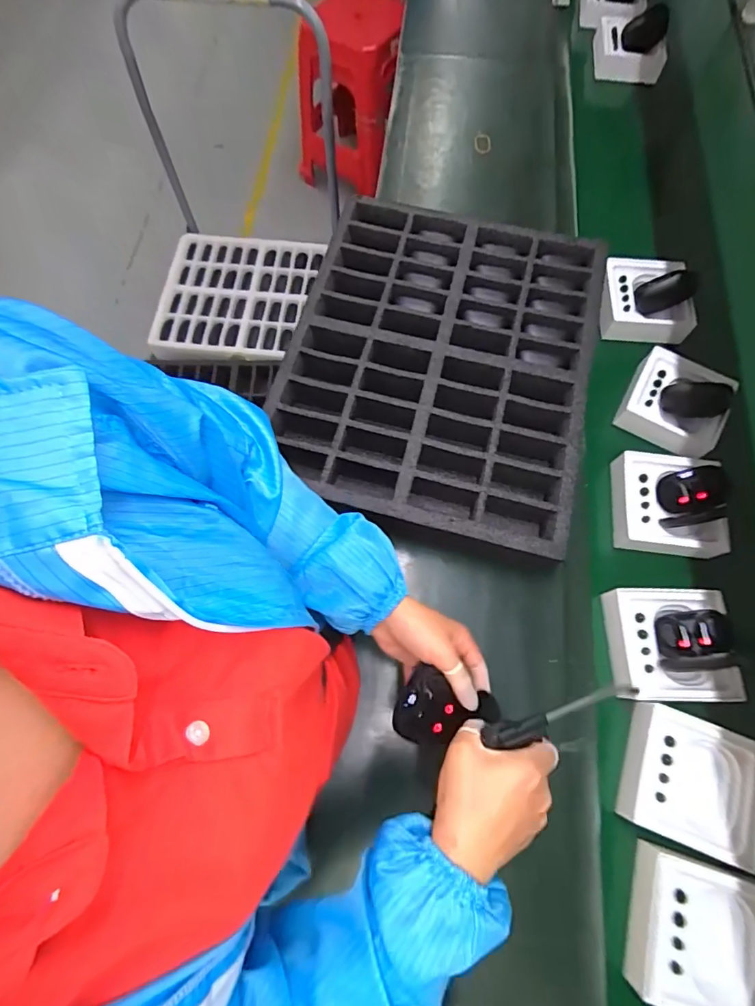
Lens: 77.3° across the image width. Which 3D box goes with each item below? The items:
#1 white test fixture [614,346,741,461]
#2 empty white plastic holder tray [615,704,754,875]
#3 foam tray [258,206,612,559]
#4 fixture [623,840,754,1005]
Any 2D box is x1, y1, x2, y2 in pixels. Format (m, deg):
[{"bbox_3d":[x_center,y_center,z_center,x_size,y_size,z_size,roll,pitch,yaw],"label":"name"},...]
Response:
[{"bbox_3d":[0.460,-0.156,0.730,0.138,0.040,0.149,28,75,10],"label":"white test fixture"},{"bbox_3d":[0.370,0.329,0.560,0.143,0.049,0.135,18,73,7],"label":"empty white plastic holder tray"},{"bbox_3d":[0.095,-0.207,0.712,0.412,0.071,0.531,14,73,5],"label":"foam tray"},{"bbox_3d":[0.349,0.464,0.501,0.141,0.038,0.132,15,73,6],"label":"fixture"}]

